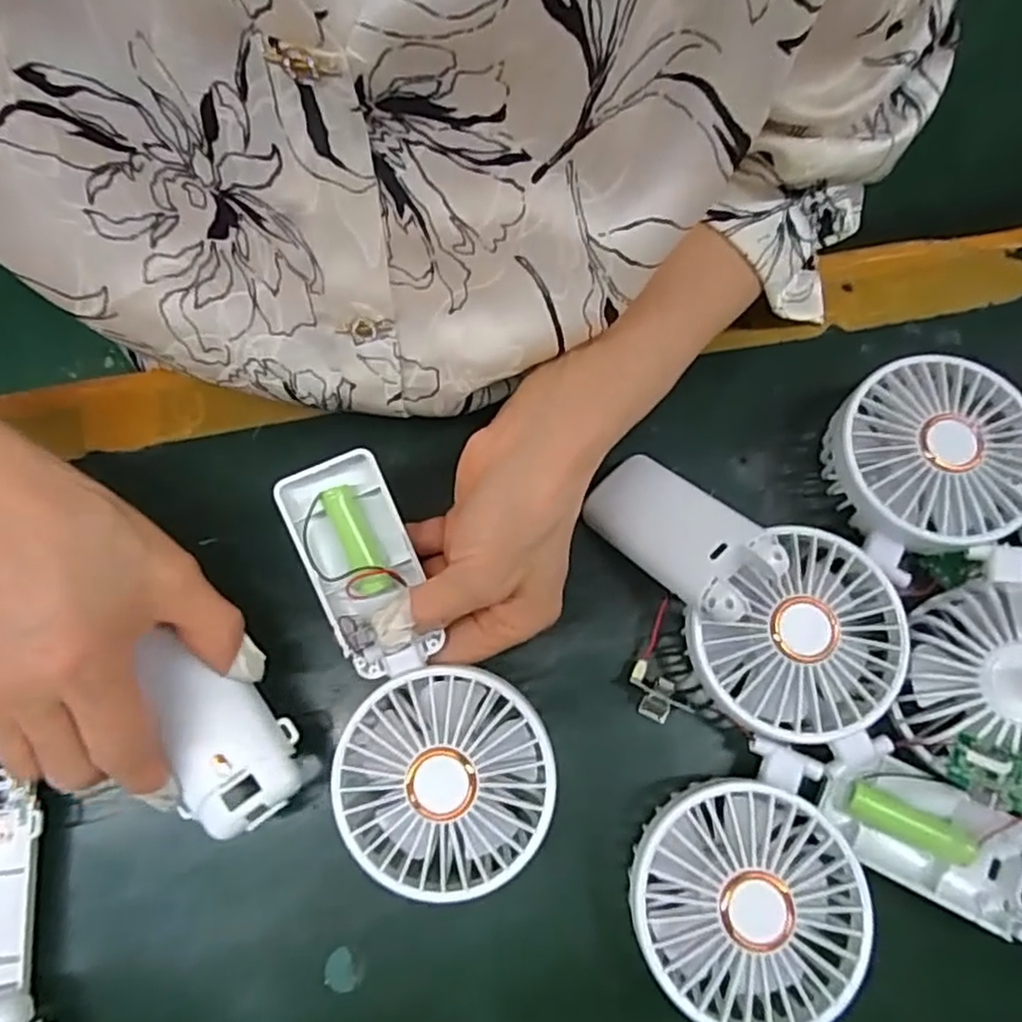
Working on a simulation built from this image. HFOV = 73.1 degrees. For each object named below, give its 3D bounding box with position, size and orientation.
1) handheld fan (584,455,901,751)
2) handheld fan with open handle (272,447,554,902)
[{"bbox_3d":[0.099,0.041,0.302,0.132,0.062,0.087,30,79,6],"label":"handheld fan"},{"bbox_3d":[-0.045,0.063,0.285,0.081,0.026,0.176,-21,77,-3],"label":"handheld fan with open handle"}]

